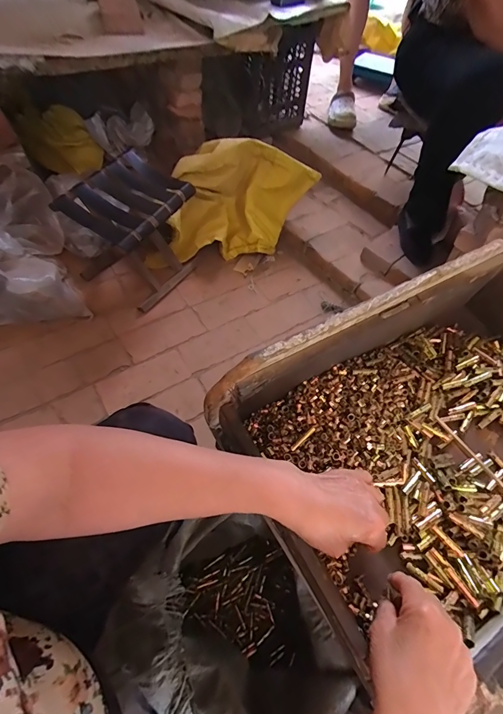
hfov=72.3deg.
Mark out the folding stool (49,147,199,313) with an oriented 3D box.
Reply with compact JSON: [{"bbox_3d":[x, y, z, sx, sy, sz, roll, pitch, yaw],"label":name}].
[{"bbox_3d":[-0.329,-0.362,1.030,0.223,0.345,0.378,36,61,18],"label":"folding stool"}]

